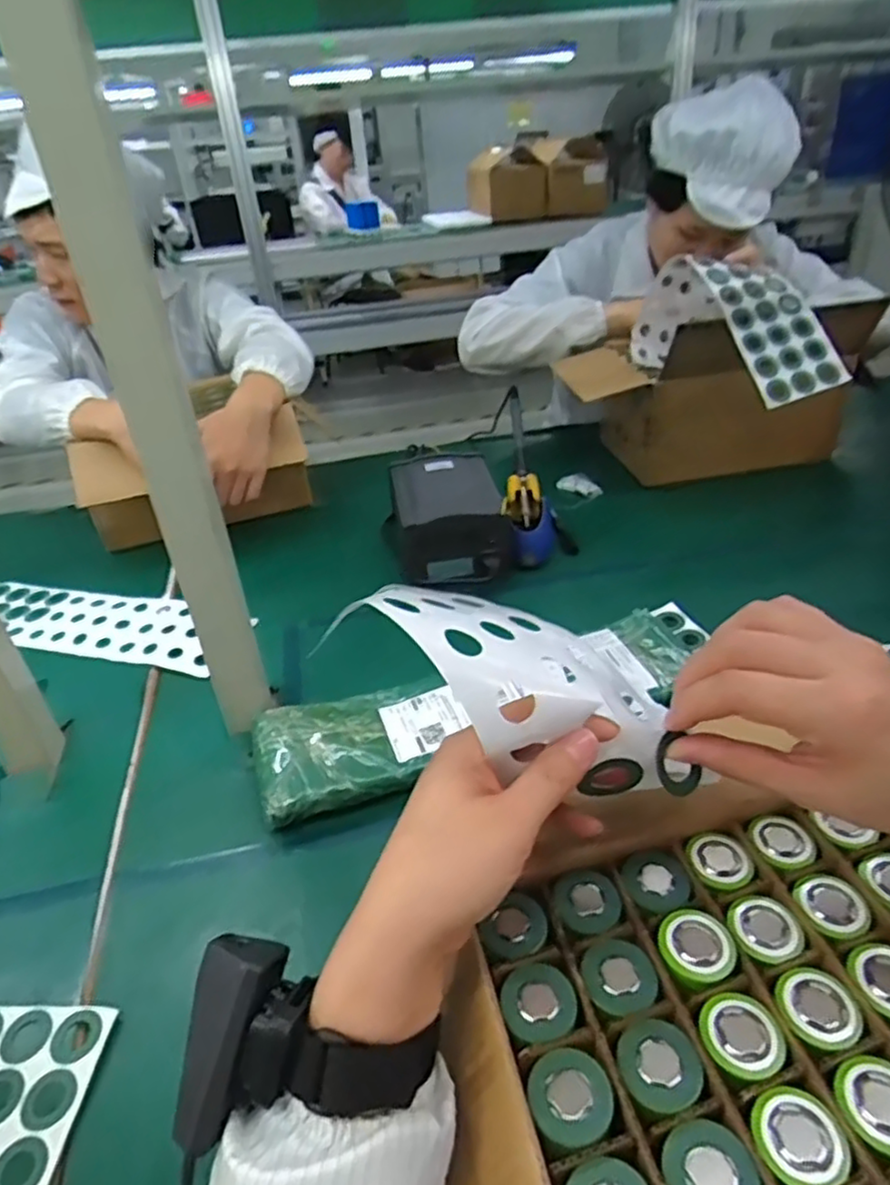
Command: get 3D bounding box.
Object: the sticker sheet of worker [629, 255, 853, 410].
[{"bbox_3d":[0.371,-0.349,0.898,0.132,0.133,0.266,-20,37,-20],"label":"sticker sheet of worker"}]

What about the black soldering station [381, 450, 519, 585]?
[{"bbox_3d":[0.001,-0.092,0.873,0.142,0.090,0.208,-12,35,-10],"label":"black soldering station"}]

